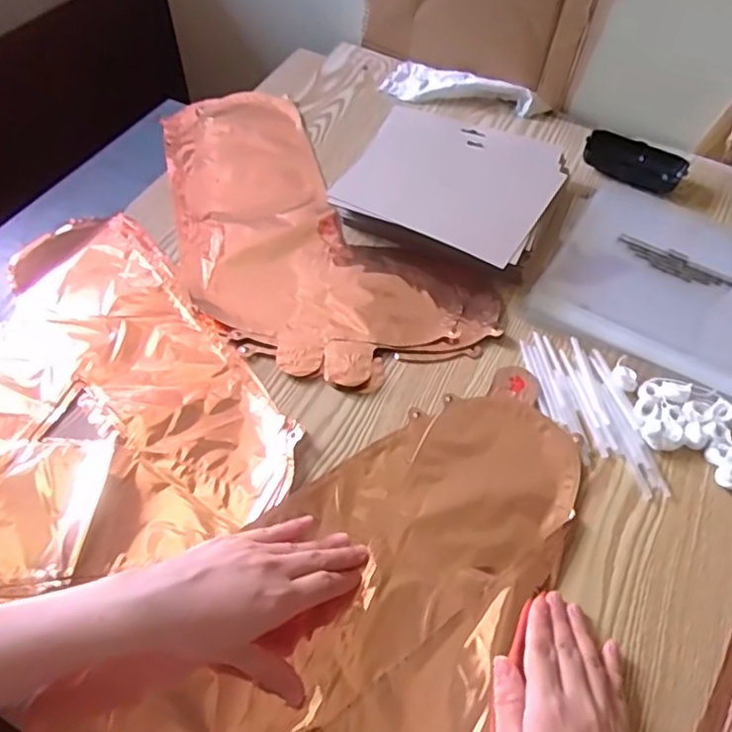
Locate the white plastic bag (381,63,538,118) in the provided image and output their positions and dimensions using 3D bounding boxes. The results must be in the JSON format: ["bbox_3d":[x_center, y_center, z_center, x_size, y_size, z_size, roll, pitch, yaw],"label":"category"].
[{"bbox_3d":[0.112,-0.342,0.763,0.177,0.025,0.069,18,55,10],"label":"white plastic bag"}]

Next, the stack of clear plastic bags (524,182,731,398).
[{"bbox_3d":[0.290,-0.087,0.598,0.201,0.012,0.228,28,57,16],"label":"stack of clear plastic bags"}]

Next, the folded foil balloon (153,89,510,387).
[{"bbox_3d":[-0.087,-0.145,0.627,0.220,0.008,0.443,-28,60,-22],"label":"folded foil balloon"}]

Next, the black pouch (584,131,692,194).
[{"bbox_3d":[0.297,-0.226,0.686,0.107,0.023,0.048,23,56,13],"label":"black pouch"}]

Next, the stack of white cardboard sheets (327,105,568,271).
[{"bbox_3d":[0.086,-0.181,0.635,0.198,0.043,0.193,23,56,13],"label":"stack of white cardboard sheets"}]

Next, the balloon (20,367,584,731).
[{"bbox_3d":[0.012,0.165,0.423,0.249,0.018,0.413,32,58,18],"label":"balloon"}]

